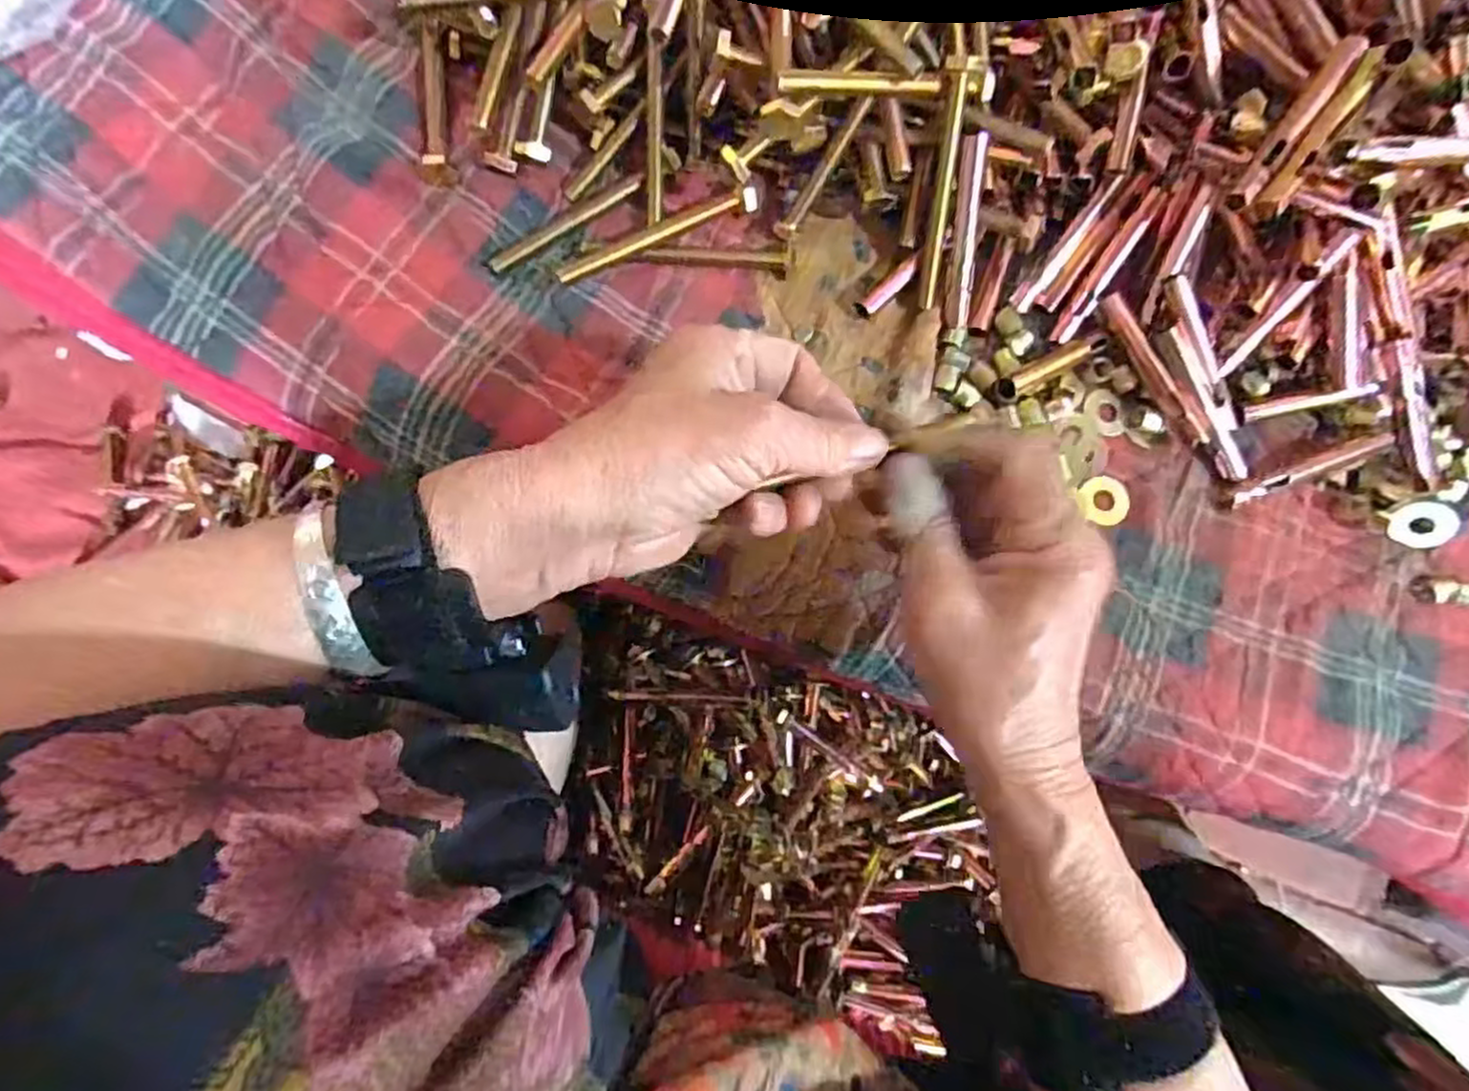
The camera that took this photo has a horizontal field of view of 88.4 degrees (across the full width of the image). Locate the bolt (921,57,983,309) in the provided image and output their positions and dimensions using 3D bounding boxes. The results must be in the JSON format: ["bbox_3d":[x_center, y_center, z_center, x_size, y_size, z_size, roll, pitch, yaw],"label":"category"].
[{"bbox_3d":[0.099,-0.167,0.354,0.016,0.010,0.105,0,117,-5],"label":"bolt"}]

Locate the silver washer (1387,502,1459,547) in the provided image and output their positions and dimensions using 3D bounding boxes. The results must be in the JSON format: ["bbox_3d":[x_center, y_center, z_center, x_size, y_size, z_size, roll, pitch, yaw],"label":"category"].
[{"bbox_3d":[0.337,-0.010,0.371,0.027,0.005,0.023,6,113,29],"label":"silver washer"}]

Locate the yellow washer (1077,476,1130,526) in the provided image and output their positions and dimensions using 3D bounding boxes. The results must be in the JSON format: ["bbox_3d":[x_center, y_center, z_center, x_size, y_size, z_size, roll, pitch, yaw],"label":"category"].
[{"bbox_3d":[0.183,-0.023,0.370,0.022,0.004,0.024,13,81,-3],"label":"yellow washer"}]

